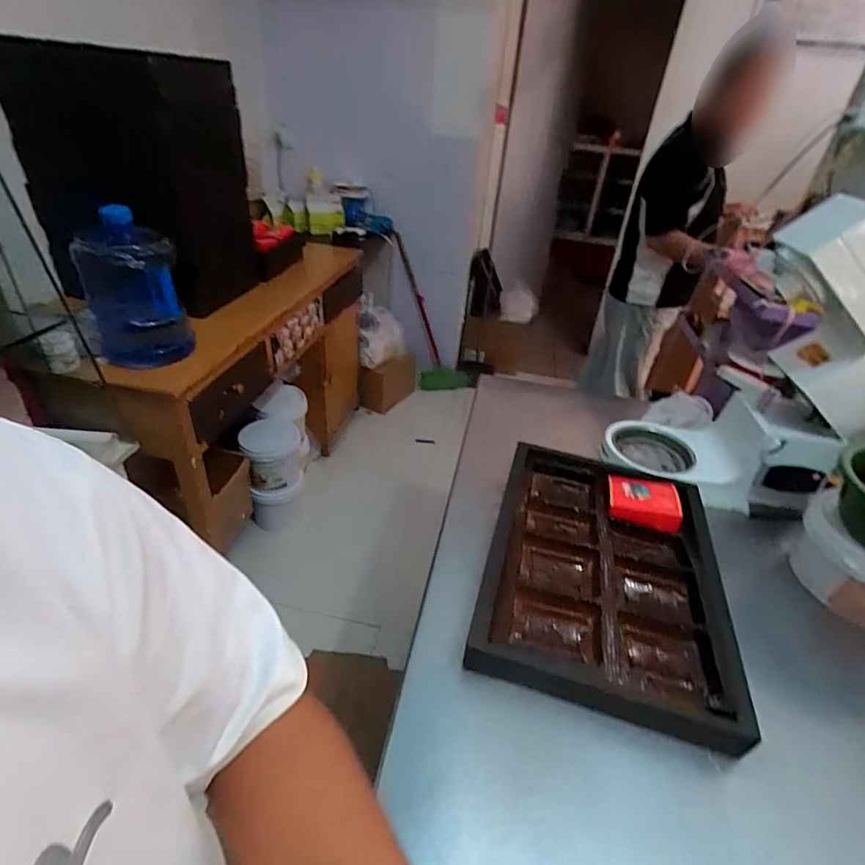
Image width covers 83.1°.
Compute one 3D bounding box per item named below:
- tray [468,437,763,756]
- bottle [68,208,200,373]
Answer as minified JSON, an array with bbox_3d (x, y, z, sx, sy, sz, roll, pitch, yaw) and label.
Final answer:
[{"bbox_3d":[0.257,0.196,0.745,0.331,0.060,0.447,12,35,11],"label":"tray"},{"bbox_3d":[-0.647,-0.310,1.057,0.179,0.313,0.171,-16,39,-27],"label":"bottle"}]

